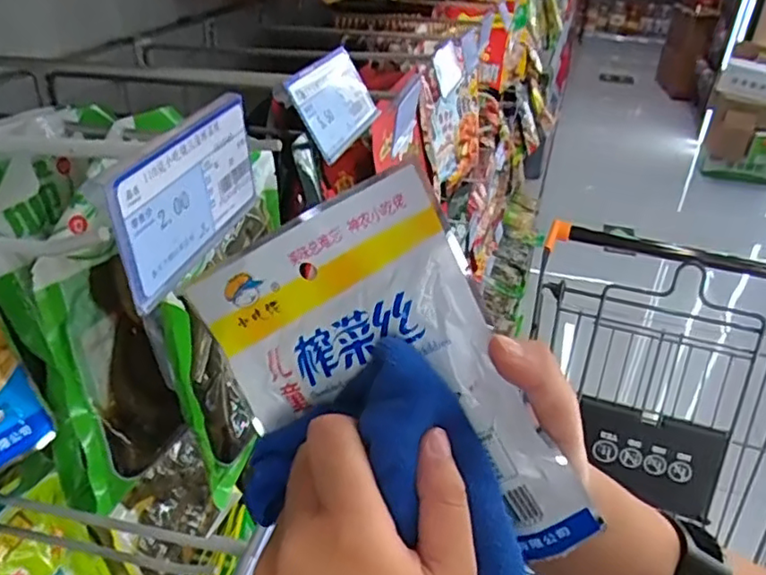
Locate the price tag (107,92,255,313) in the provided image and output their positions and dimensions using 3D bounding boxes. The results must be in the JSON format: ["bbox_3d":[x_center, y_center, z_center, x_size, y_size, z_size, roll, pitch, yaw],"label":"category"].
[{"bbox_3d":[-0.061,-0.032,0.203,0.004,0.041,0.078,9,33,10],"label":"price tag"}]

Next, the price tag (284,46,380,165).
[{"bbox_3d":[-0.023,-0.094,0.313,0.004,0.041,0.073,-16,25,28],"label":"price tag"}]

